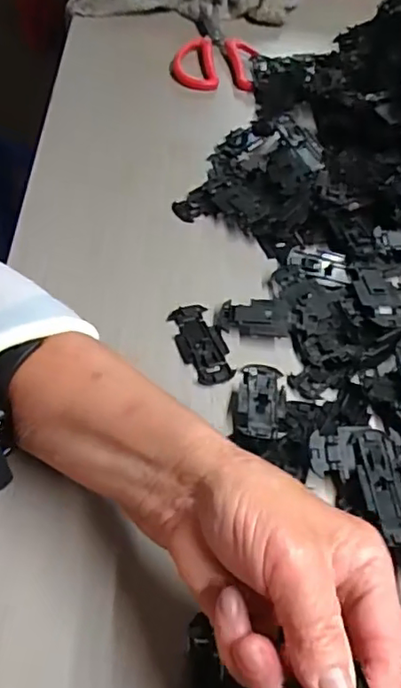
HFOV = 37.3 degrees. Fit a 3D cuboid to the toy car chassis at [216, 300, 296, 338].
[{"bbox_3d":[0.038,-0.019,0.408,0.052,0.009,0.026,8,52,-1],"label":"toy car chassis"}]

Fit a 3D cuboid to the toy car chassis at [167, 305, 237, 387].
[{"bbox_3d":[0.001,-0.001,0.395,0.029,0.004,0.063,-14,55,-17],"label":"toy car chassis"}]

